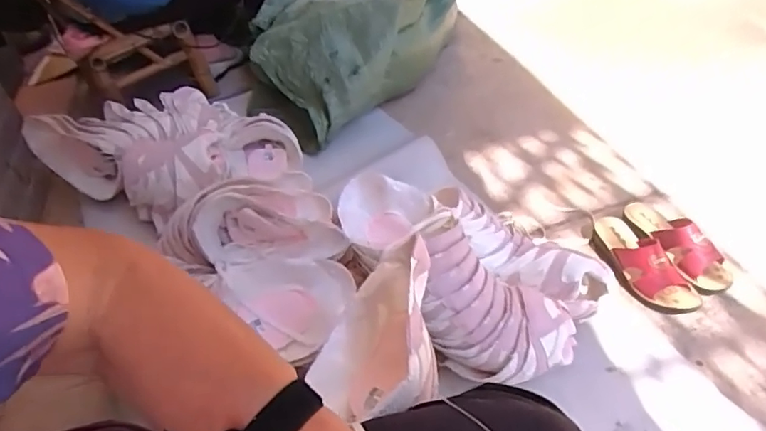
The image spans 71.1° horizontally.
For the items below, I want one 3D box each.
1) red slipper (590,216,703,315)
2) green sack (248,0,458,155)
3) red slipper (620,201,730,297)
[{"bbox_3d":[0.460,0.077,0.959,0.091,0.078,0.226,-17,45,-9],"label":"red slipper"},{"bbox_3d":[-0.074,-0.502,1.451,0.454,0.307,0.741,14,48,21],"label":"green sack"},{"bbox_3d":[0.539,0.045,0.989,0.085,0.073,0.226,-21,46,-12],"label":"red slipper"}]

